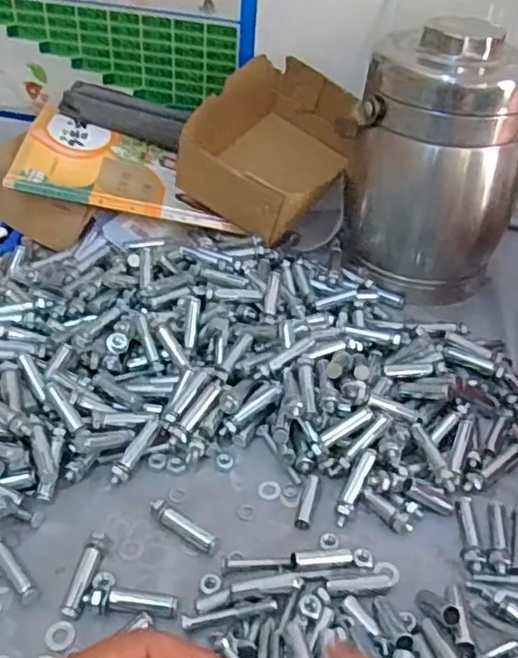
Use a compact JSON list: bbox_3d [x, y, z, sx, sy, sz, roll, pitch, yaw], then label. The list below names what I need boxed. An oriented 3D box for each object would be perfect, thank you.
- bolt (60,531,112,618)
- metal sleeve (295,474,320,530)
[{"bbox_3d":[-0.107,0.149,0.398,0.014,0.016,0.052,9,40,7],"label":"bolt"},{"bbox_3d":[0.034,0.117,0.445,0.010,0.009,0.040,12,40,11],"label":"metal sleeve"}]

